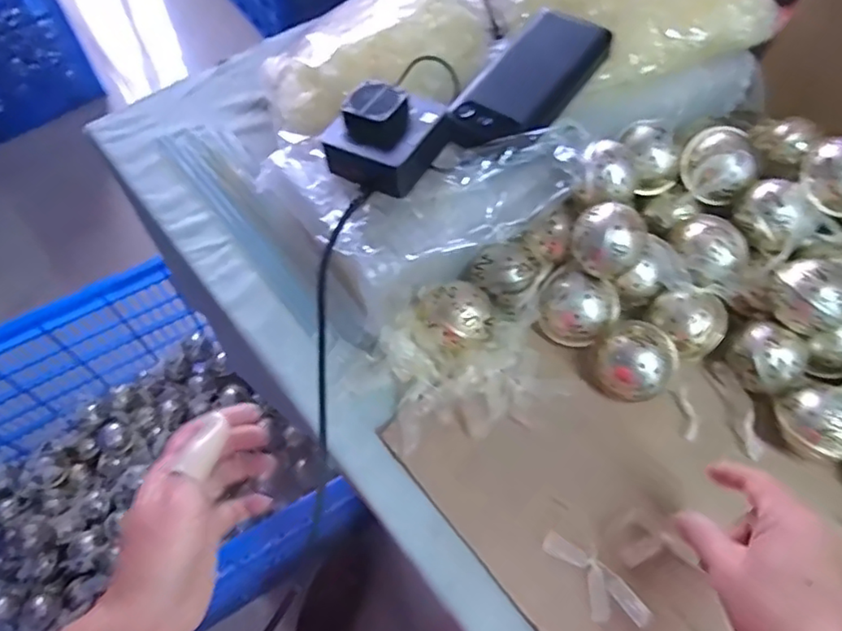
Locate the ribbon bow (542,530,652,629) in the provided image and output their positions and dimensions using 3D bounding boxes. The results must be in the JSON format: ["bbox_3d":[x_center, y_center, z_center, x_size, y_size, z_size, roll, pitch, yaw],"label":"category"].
[{"bbox_3d":[0.113,0.172,0.392,0.030,0.010,0.074,-32,67,-17],"label":"ribbon bow"}]

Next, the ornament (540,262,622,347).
[{"bbox_3d":[0.123,-0.008,0.468,0.059,0.038,0.054,32,65,15],"label":"ornament"}]

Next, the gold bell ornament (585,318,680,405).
[{"bbox_3d":[0.159,0.033,0.446,0.057,0.044,0.055,1,61,-1],"label":"gold bell ornament"}]

